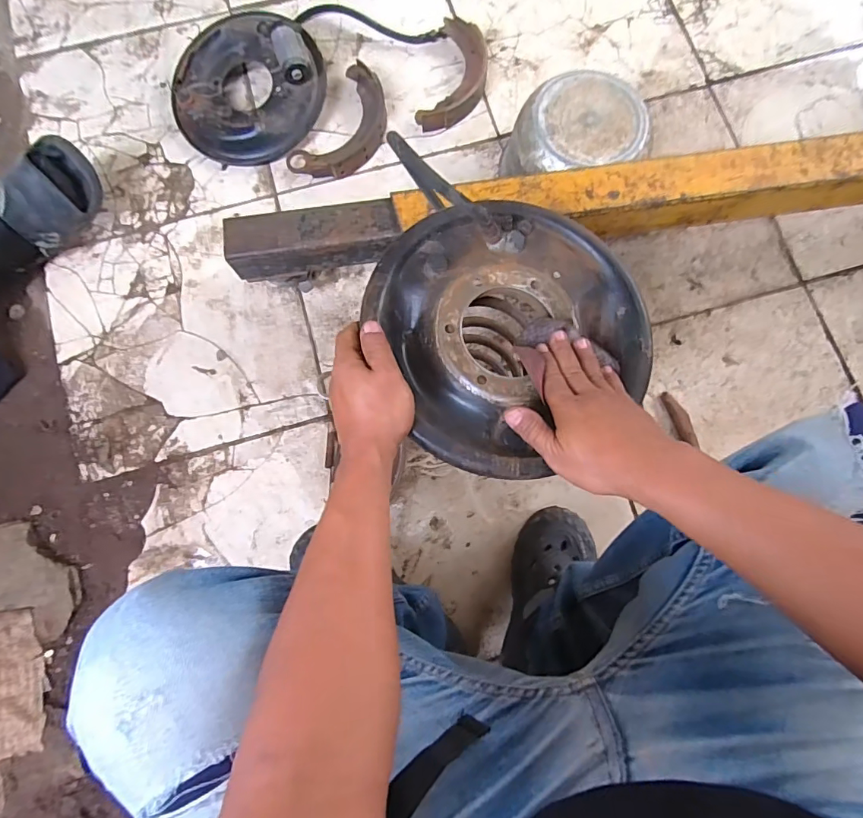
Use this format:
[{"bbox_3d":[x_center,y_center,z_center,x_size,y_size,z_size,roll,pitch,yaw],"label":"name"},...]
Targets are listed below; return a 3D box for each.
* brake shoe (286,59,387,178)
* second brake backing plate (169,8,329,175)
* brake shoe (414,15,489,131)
[{"bbox_3d":[-0.149,-0.499,0.851,0.121,0.031,0.230,31,83,5],"label":"brake shoe"},{"bbox_3d":[-0.318,-0.552,0.815,0.261,0.084,0.242,0,81,0],"label":"second brake backing plate"},{"bbox_3d":[0.047,-0.607,0.875,0.105,0.040,0.225,16,82,3],"label":"brake shoe"}]

